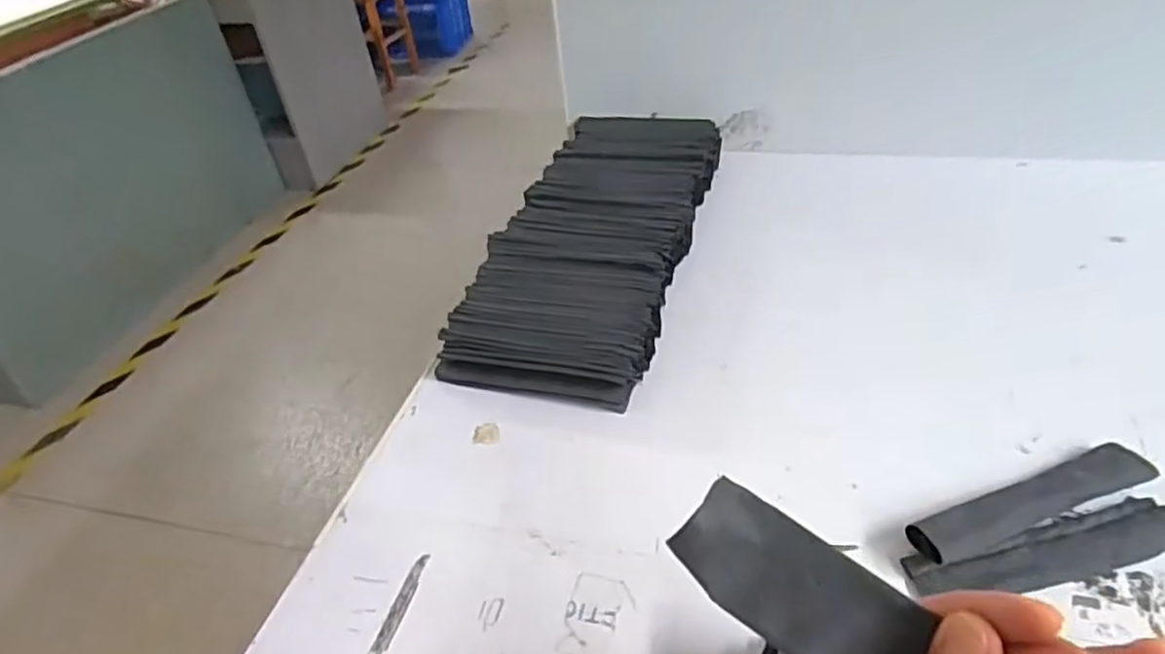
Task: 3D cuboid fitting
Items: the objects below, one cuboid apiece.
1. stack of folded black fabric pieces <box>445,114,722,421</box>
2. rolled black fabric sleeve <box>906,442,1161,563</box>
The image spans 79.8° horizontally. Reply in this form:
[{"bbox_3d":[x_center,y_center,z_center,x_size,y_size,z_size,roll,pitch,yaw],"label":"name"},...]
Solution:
[{"bbox_3d":[0.024,-0.115,0.795,0.195,0.055,0.501,6,41,17],"label":"stack of folded black fabric pieces"},{"bbox_3d":[0.305,0.119,0.476,0.182,0.023,0.034,-18,40,-13],"label":"rolled black fabric sleeve"}]

